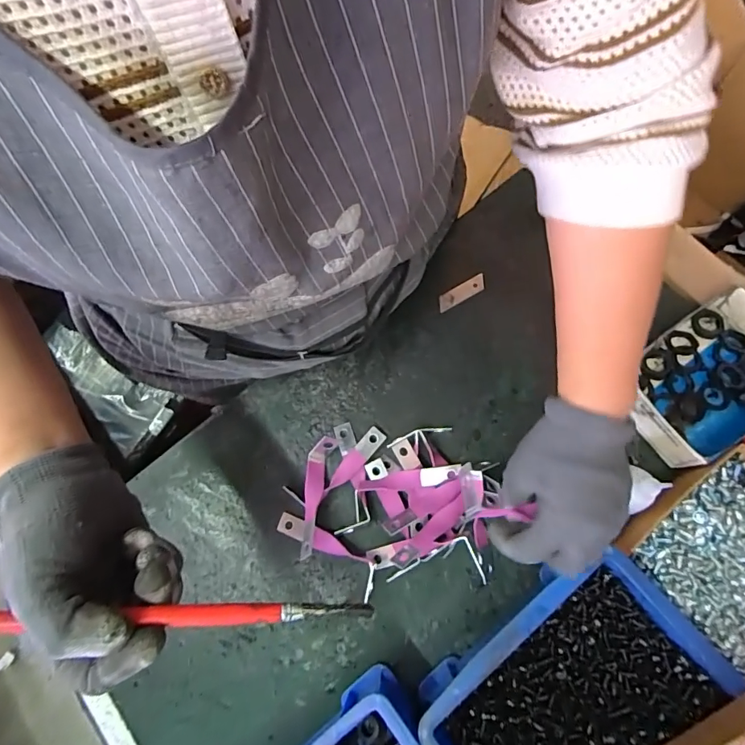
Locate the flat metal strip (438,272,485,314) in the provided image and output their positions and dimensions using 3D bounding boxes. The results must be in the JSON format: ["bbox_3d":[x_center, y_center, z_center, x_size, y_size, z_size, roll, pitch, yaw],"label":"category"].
[{"bbox_3d":[0.101,-0.090,0.521,0.061,0.004,0.018,-30,82,-4],"label":"flat metal strip"}]

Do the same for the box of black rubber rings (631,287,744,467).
[{"bbox_3d":[0.327,0.006,0.454,0.168,0.049,0.107,-39,75,-10],"label":"box of black rubber rings"}]

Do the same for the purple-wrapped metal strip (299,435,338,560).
[{"bbox_3d":[-0.055,0.117,0.441,0.024,0.020,0.114,4,56,3],"label":"purple-wrapped metal strip"}]

